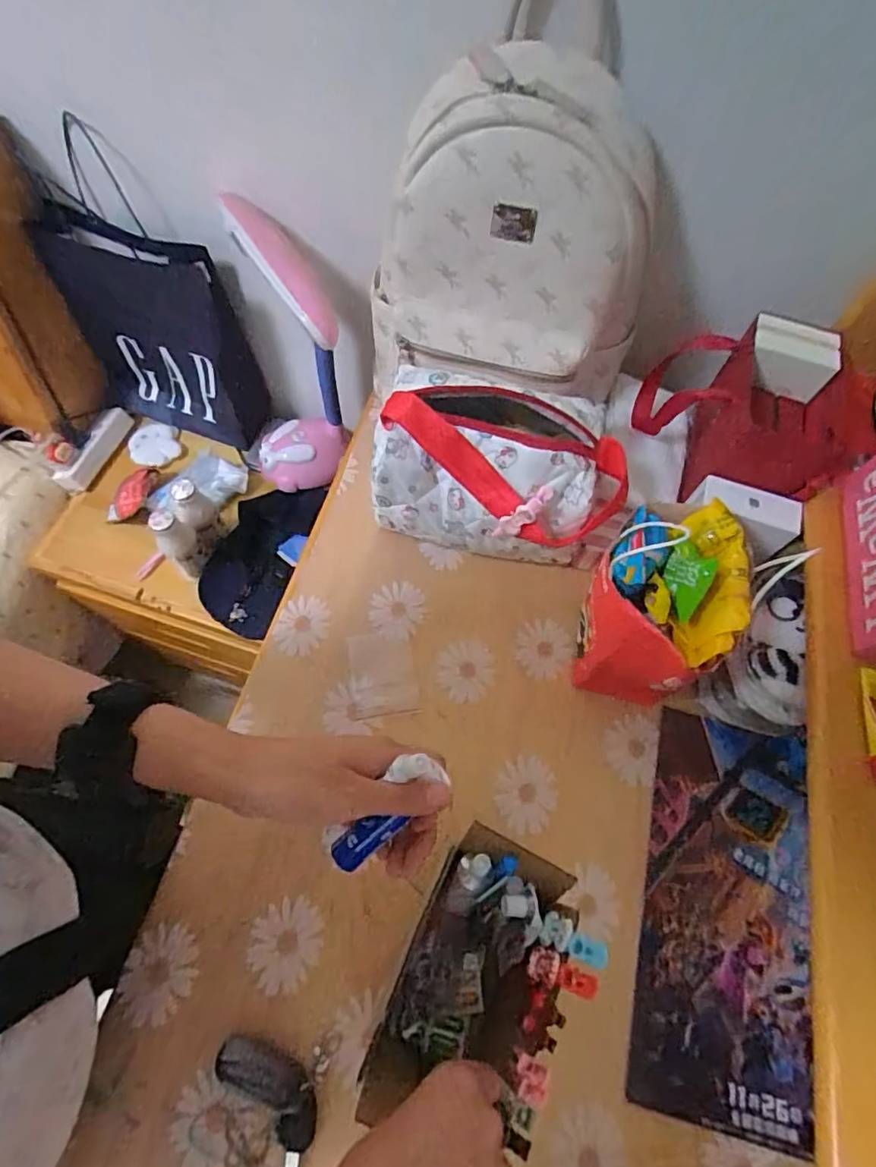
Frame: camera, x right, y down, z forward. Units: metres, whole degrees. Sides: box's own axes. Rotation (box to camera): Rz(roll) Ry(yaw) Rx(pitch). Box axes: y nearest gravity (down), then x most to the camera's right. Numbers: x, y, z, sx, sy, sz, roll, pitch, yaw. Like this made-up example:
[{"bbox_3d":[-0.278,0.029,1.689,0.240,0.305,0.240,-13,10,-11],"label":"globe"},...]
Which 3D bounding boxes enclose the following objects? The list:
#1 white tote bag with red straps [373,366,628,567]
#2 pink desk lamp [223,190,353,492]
[{"bbox_3d":[0.053,-0.093,0.519,0.206,0.144,0.113,17,65,5],"label":"white tote bag with red straps"},{"bbox_3d":[-0.210,-0.274,0.746,0.152,0.366,0.179,-5,65,-5],"label":"pink desk lamp"}]

